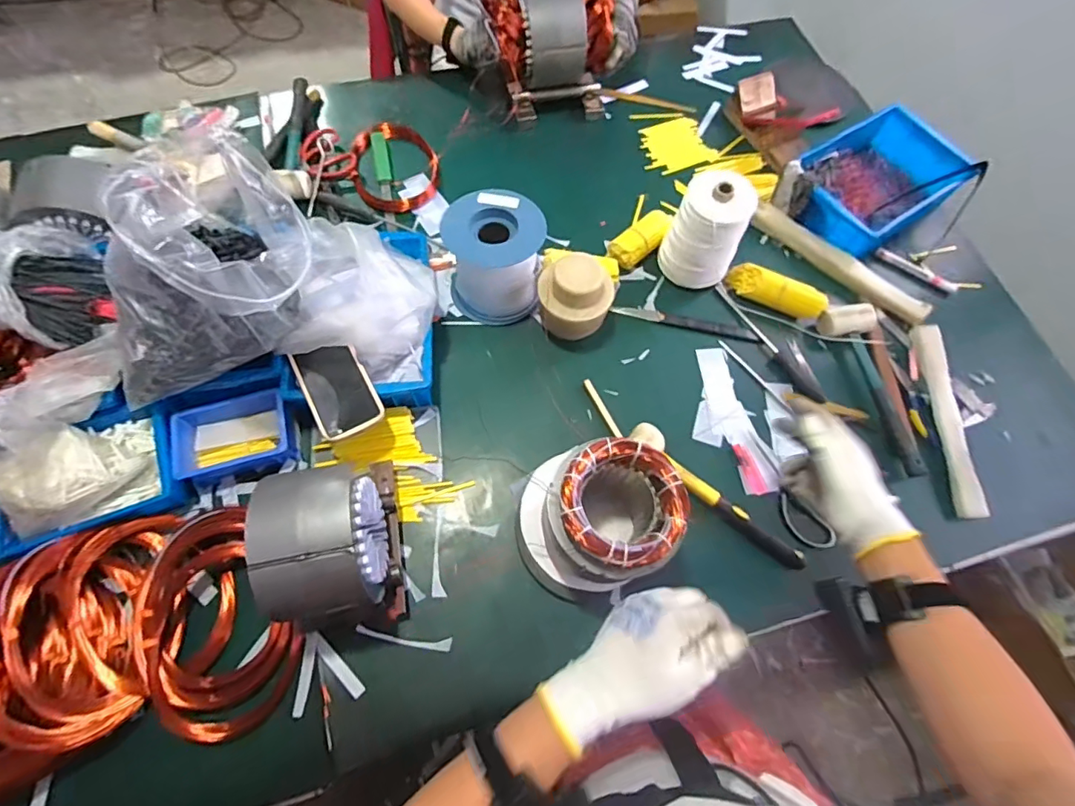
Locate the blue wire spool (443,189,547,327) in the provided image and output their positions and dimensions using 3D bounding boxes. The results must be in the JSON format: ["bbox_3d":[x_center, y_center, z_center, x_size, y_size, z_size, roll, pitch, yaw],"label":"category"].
[{"bbox_3d":[-0.067,-0.226,0.809,0.146,0.134,0.145,1,67,-2],"label":"blue wire spool"}]

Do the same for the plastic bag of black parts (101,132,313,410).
[{"bbox_3d":[-0.401,-0.164,0.605,0.264,0.226,0.201,-12,68,-7],"label":"plastic bag of black parts"}]

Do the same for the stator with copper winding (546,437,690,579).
[{"bbox_3d":[0.086,0.136,0.632,0.129,0.186,0.144,-6,67,-5],"label":"stator with copper winding"}]

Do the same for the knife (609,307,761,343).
[{"bbox_3d":[0.243,-0.134,0.853,0.233,0.014,0.023,13,67,3],"label":"knife"}]

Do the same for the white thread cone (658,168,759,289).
[{"bbox_3d":[0.266,-0.264,0.822,0.115,0.164,0.090,23,68,7],"label":"white thread cone"}]

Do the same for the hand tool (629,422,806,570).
[{"bbox_3d":[0.250,0.125,0.717,0.283,0.055,0.032,36,70,12],"label":"hand tool"}]

